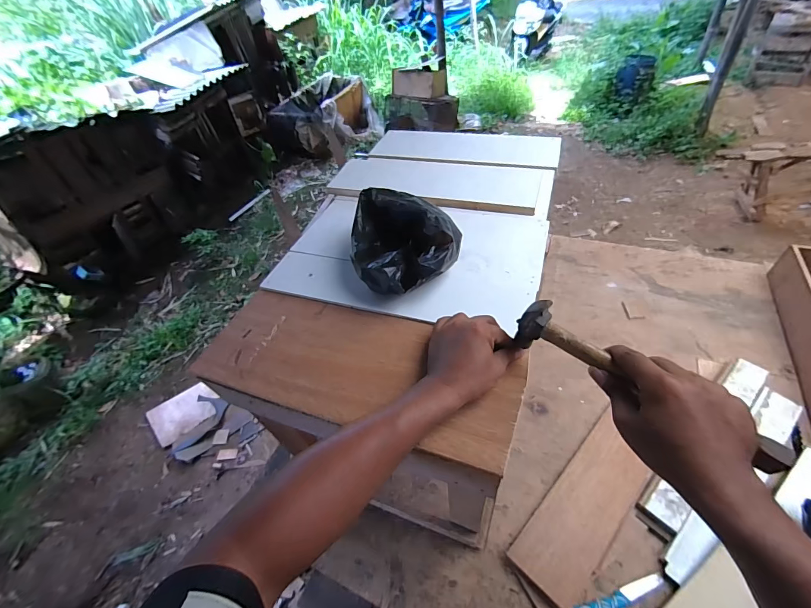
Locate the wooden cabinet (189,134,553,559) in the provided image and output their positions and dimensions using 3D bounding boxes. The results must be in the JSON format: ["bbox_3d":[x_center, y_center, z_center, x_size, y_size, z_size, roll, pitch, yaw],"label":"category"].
[{"bbox_3d":[0.036,0.004,0.822,0.456,0.471,0.807,11,49,14],"label":"wooden cabinet"}]

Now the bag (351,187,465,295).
[{"bbox_3d":[0.003,-0.099,0.557,0.172,0.080,0.203,-6,47,-1],"label":"bag"}]

